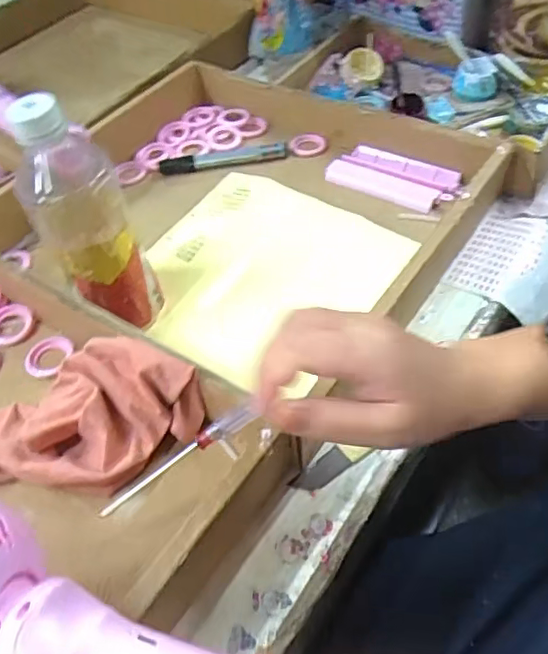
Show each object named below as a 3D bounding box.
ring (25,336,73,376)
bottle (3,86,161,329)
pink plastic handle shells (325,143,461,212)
[{"bbox_3d":[-0.179,0.023,0.465,0.031,0.009,0.038,12,54,13],"label":"ring"},{"bbox_3d":[-0.129,-0.067,0.416,0.066,0.179,0.057,-16,53,-9],"label":"bottle"},{"bbox_3d":[0.115,-0.149,0.571,0.120,0.013,0.060,22,57,20],"label":"pink plastic handle shells"}]

